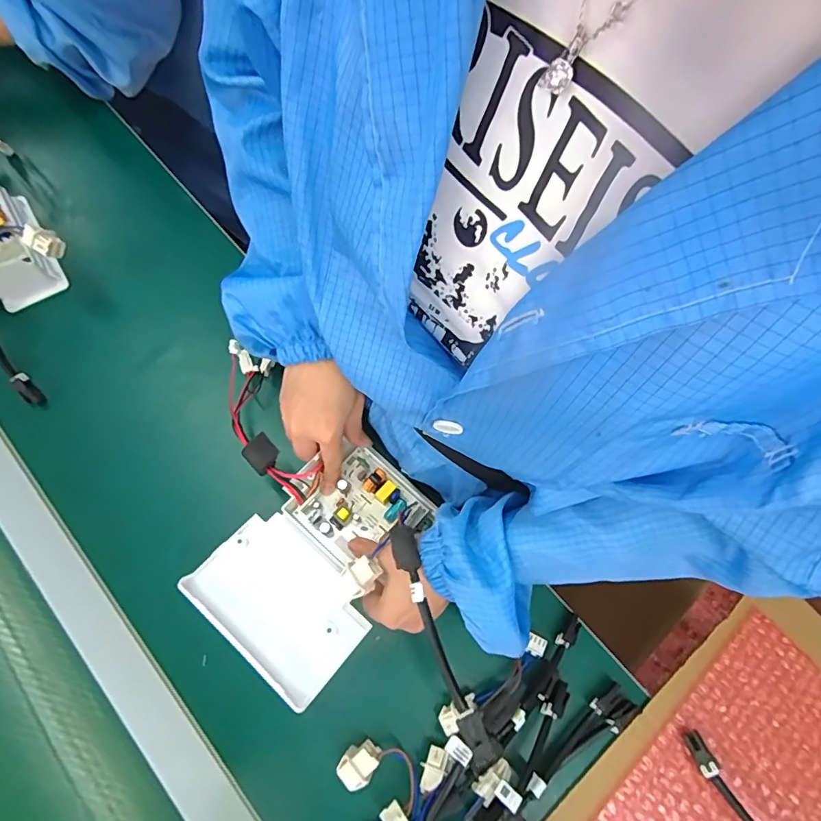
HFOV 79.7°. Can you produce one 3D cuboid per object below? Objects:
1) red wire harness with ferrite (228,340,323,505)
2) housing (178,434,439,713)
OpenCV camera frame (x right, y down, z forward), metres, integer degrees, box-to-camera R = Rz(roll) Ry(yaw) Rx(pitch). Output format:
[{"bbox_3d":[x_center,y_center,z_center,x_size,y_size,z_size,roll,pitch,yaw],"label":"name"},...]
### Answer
[{"bbox_3d":[-0.139,0.003,0.460,0.054,0.043,0.179,-21,52,-9],"label":"red wire harness with ferrite"},{"bbox_3d":[-0.068,0.117,0.405,0.127,0.051,0.181,39,73,12],"label":"housing"}]

